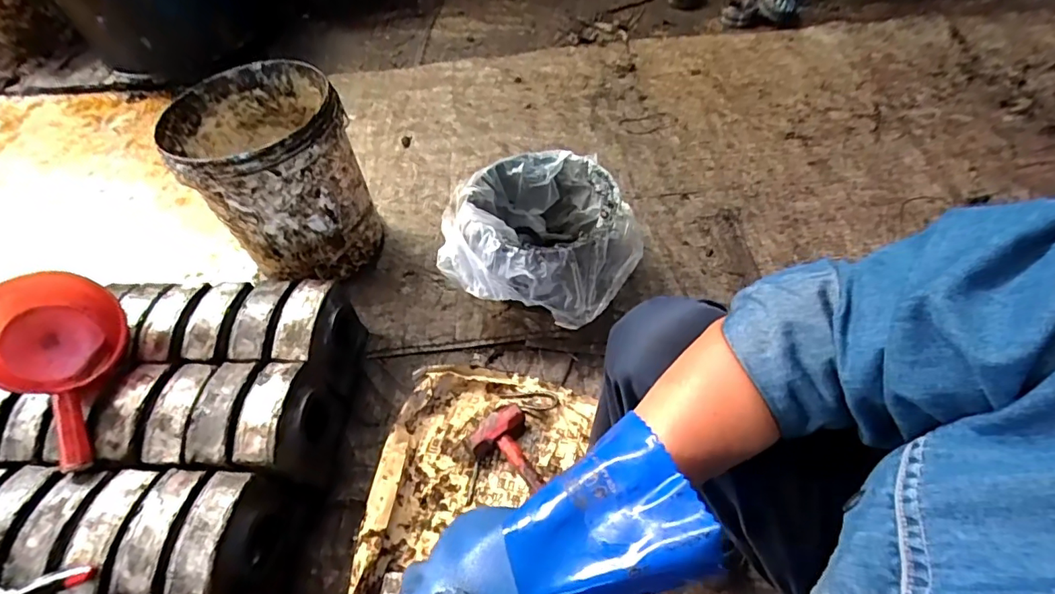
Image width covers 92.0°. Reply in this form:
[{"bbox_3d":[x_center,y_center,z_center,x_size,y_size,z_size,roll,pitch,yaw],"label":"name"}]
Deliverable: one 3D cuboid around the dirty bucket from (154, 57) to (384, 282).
[{"bbox_3d":[-0.489,-0.241,1.024,0.298,0.303,0.313,-3,54,4],"label":"dirty bucket"}]

